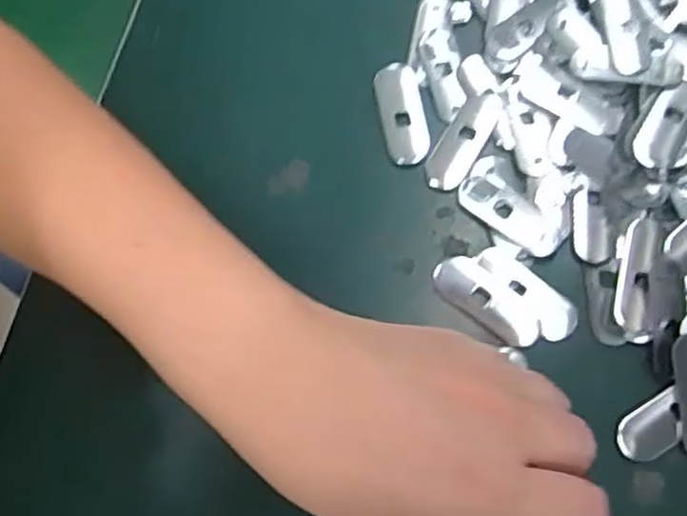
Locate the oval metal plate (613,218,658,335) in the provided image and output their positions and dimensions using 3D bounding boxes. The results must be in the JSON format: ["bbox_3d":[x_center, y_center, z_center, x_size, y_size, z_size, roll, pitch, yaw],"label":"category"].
[{"bbox_3d":[0.124,0.007,0.310,0.014,0.006,0.050,12,73,6],"label":"oval metal plate"}]

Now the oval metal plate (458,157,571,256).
[{"bbox_3d":[0.076,-0.023,0.321,0.050,0.004,0.028,42,78,14],"label":"oval metal plate"}]

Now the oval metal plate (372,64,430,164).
[{"bbox_3d":[0.028,-0.068,0.339,0.020,0.005,0.052,-10,72,-1],"label":"oval metal plate"}]

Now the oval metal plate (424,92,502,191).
[{"bbox_3d":[0.055,-0.055,0.333,0.019,0.004,0.052,29,75,11],"label":"oval metal plate"}]

